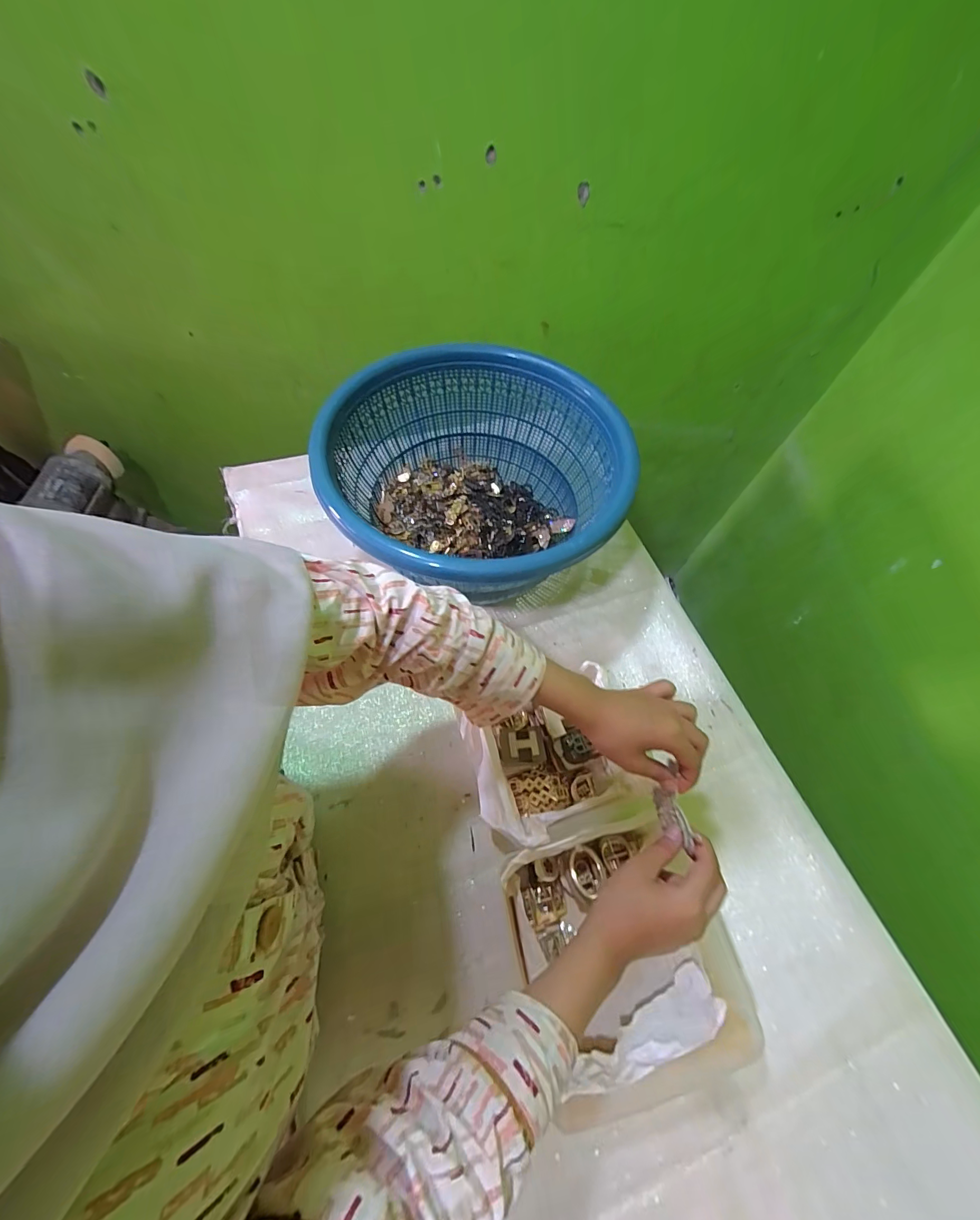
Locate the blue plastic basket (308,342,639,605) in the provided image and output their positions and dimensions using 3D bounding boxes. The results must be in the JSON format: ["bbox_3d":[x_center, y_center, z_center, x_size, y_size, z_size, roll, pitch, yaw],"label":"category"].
[{"bbox_3d":[-0.012,-0.161,0.571,0.352,0.177,0.367,2,61,-4],"label":"blue plastic basket"}]

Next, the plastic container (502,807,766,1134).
[{"bbox_3d":[0.132,0.316,0.405,0.203,0.090,0.195,-11,62,-9],"label":"plastic container"}]

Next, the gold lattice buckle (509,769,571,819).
[{"bbox_3d":[0.057,0.206,0.481,0.062,0.017,0.046,-10,61,-8],"label":"gold lattice buckle"}]

